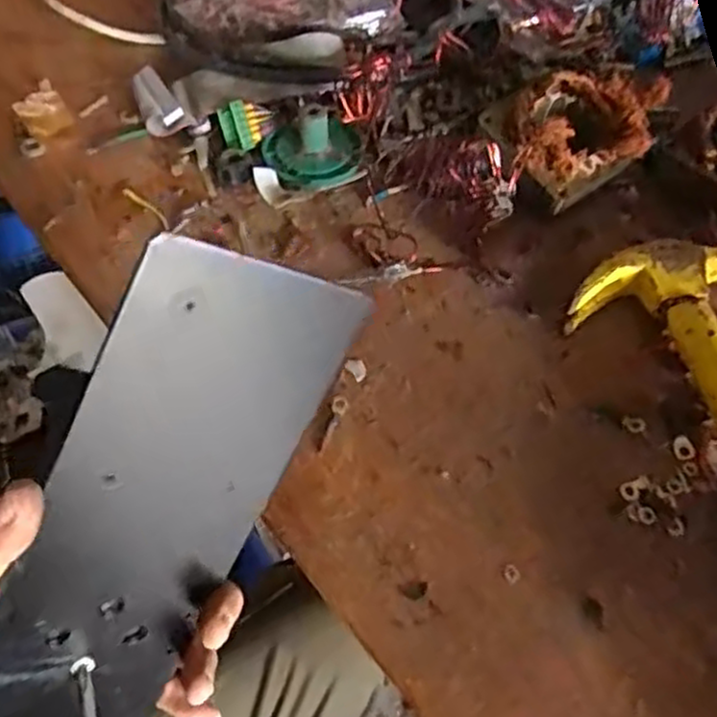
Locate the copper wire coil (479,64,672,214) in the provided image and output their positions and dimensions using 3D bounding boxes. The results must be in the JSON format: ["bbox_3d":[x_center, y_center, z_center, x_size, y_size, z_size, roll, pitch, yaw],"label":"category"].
[{"bbox_3d":[0.139,-0.148,0.483,0.105,0.046,0.083,-16,56,-17],"label":"copper wire coil"}]

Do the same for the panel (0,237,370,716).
[{"bbox_3d":[-0.096,0.098,0.276,0.088,0.300,0.006,18,21,-39],"label":"panel"}]

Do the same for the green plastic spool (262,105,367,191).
[{"bbox_3d":[-0.031,-0.145,0.490,0.058,0.037,0.059,3,53,-4],"label":"green plastic spool"}]

